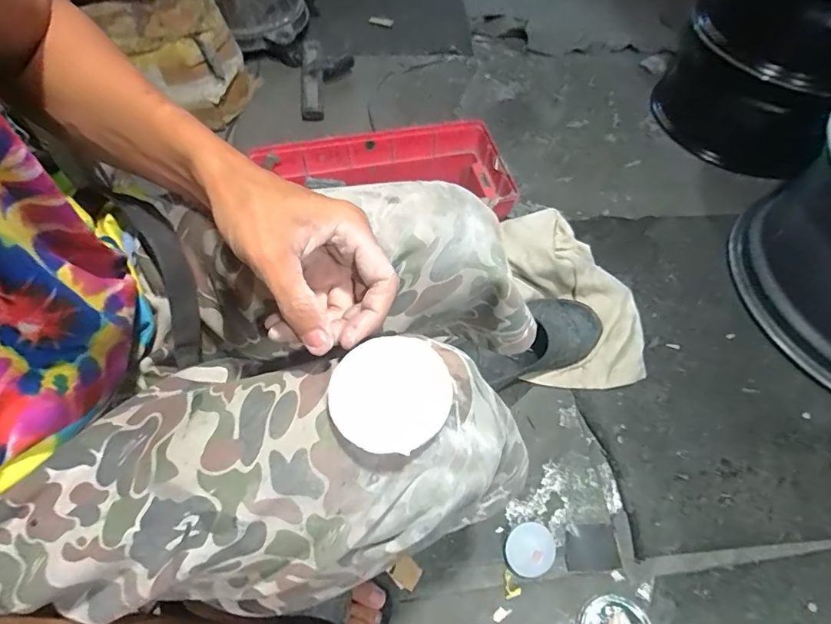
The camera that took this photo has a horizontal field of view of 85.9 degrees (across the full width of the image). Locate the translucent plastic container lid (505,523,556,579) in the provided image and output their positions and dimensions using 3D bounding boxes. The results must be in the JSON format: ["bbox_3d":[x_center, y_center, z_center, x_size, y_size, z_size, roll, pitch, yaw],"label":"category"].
[{"bbox_3d":[0.149,0.308,0.577,0.060,0.006,0.062,-4,64,8],"label":"translucent plastic container lid"}]

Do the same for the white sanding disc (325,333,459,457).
[{"bbox_3d":[-0.014,0.043,0.243,0.065,0.006,0.065,1,58,-1],"label":"white sanding disc"}]

